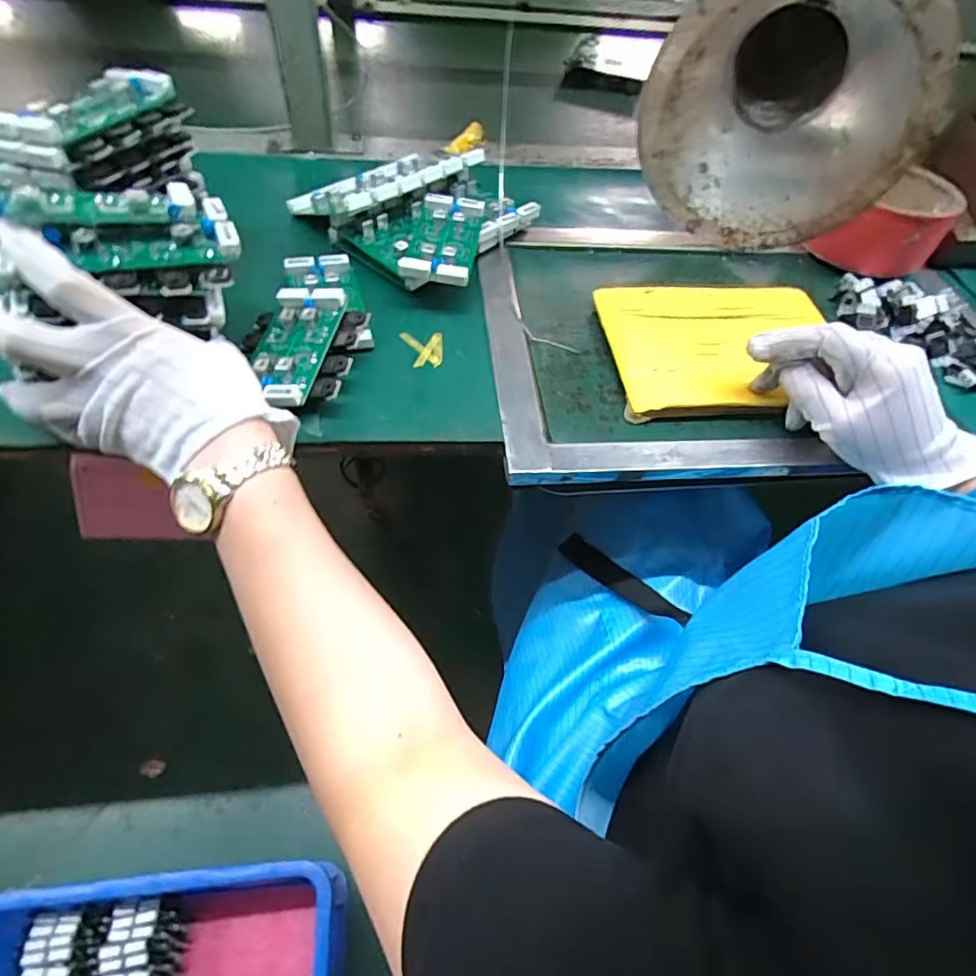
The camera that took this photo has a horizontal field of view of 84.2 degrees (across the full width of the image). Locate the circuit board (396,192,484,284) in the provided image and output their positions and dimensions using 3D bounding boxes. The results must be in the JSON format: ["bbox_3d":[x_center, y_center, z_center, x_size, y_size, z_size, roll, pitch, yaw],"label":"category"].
[{"bbox_3d":[-0.037,-0.206,0.447,0.055,0.017,0.107,9,57,-1],"label":"circuit board"}]

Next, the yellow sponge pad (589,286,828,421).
[{"bbox_3d":[0.188,-0.119,0.436,0.180,0.012,0.139,-4,54,-5],"label":"yellow sponge pad"}]

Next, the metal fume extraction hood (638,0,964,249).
[{"bbox_3d":[0.254,-0.345,0.480,0.208,0.199,0.174,14,55,8],"label":"metal fume extraction hood"}]

